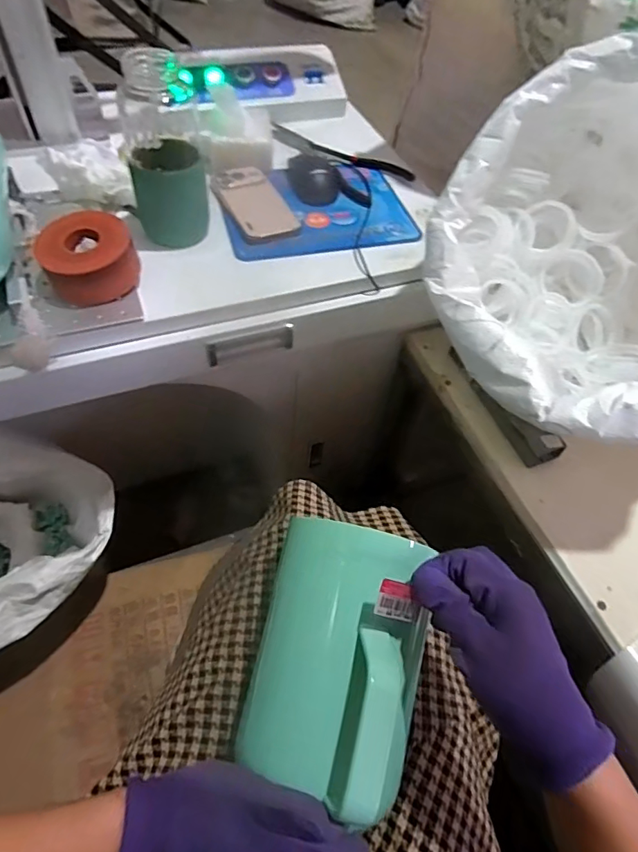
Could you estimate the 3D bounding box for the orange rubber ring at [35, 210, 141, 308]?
[{"bbox_3d":[-0.257,-0.185,0.570,0.098,0.067,0.091,2,54,-3],"label":"orange rubber ring"}]

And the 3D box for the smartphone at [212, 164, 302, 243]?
[{"bbox_3d":[-0.091,-0.307,0.691,0.083,0.014,0.158,-21,59,-19],"label":"smartphone"}]

